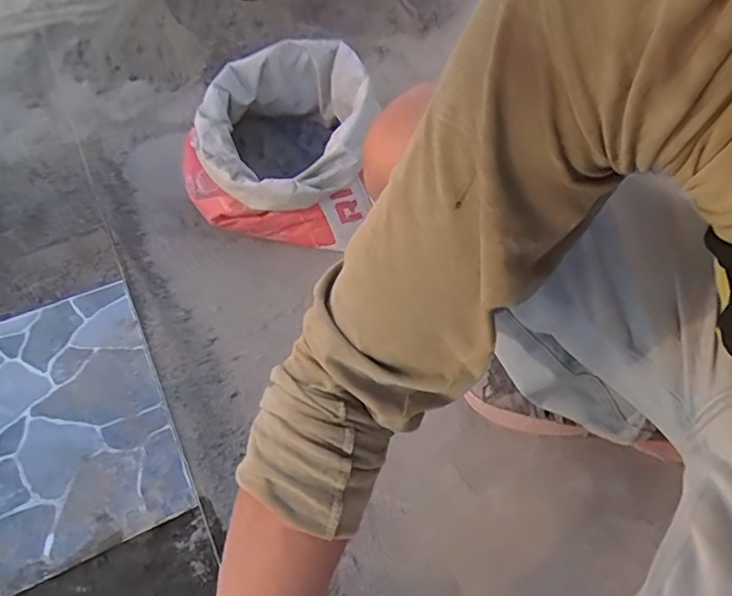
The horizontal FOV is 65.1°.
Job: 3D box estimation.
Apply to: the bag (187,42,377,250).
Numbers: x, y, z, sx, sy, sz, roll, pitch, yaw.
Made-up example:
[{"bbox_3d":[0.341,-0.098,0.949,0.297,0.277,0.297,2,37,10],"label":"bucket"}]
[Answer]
[{"bbox_3d":[-0.139,-0.244,0.921,0.306,0.199,0.268,-6,46,-3],"label":"bag"}]

